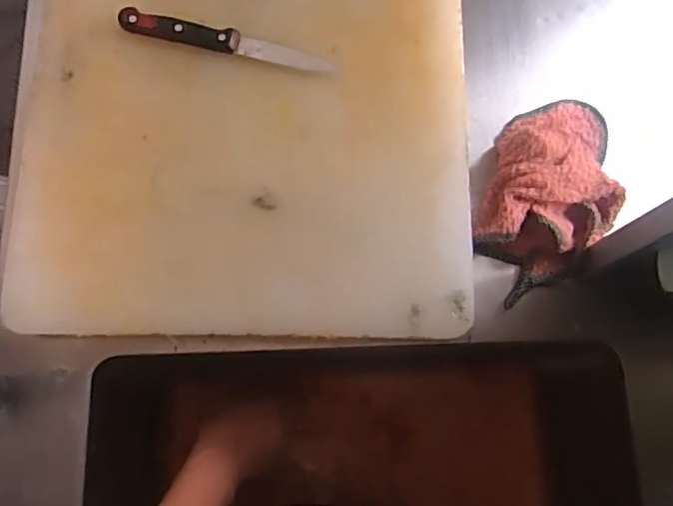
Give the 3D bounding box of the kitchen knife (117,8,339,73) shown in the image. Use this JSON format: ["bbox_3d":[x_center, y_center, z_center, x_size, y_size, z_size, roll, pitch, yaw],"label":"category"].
[{"bbox_3d":[-0.086,-0.167,0.454,0.172,0.010,0.018,14,76,3],"label":"kitchen knife"}]

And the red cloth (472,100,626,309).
[{"bbox_3d":[0.171,-0.046,0.456,0.103,0.039,0.181,16,76,4],"label":"red cloth"}]

